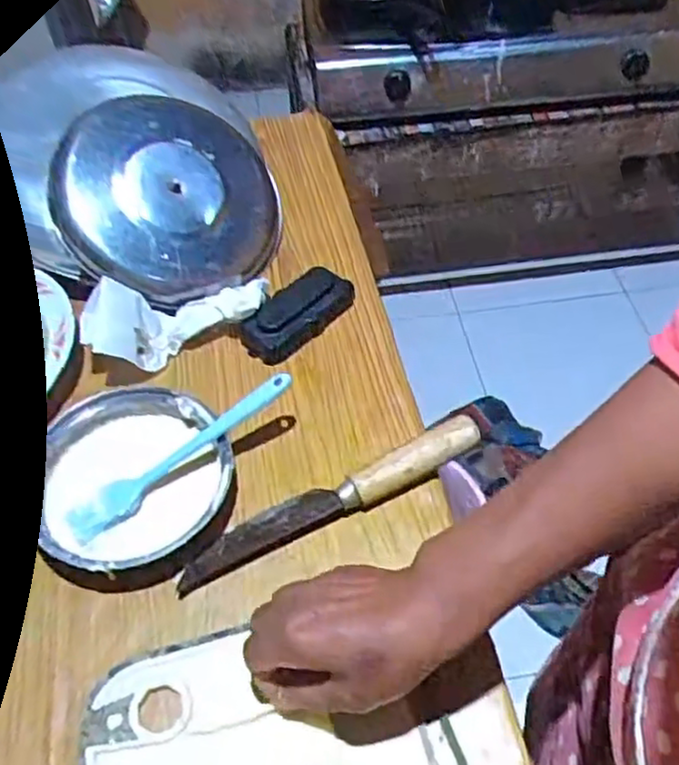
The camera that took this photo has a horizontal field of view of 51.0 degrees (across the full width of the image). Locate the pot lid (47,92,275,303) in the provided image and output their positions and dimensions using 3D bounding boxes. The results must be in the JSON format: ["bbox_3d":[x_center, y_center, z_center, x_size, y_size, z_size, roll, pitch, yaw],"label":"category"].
[{"bbox_3d":[-0.150,-0.170,0.643,0.190,0.024,0.200,5,75,-21],"label":"pot lid"}]

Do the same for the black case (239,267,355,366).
[{"bbox_3d":[-0.036,-0.060,0.622,0.048,0.030,0.104,37,62,26],"label":"black case"}]

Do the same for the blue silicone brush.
[{"bbox_3d":[-0.116,0.051,0.520,0.188,0.012,0.030,-36,58,-6],"label":"blue silicone brush"}]

